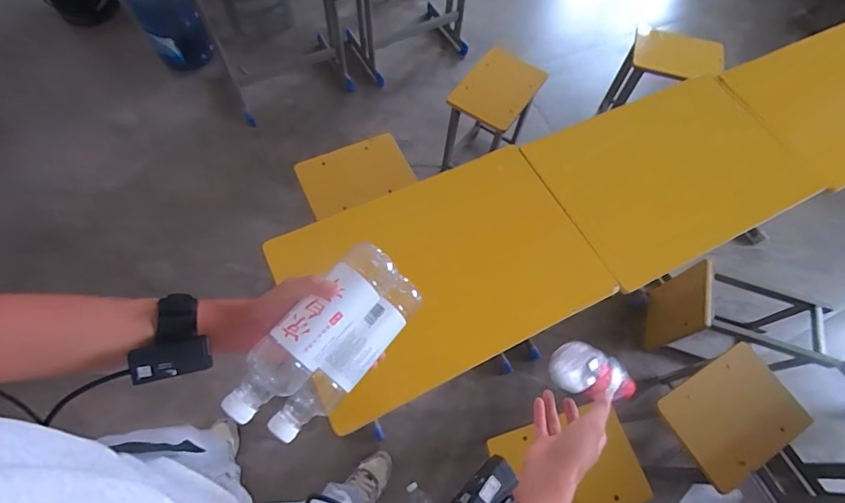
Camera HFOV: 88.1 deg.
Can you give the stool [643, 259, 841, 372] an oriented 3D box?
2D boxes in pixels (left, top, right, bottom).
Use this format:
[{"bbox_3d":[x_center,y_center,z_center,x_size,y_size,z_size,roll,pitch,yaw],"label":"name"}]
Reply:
[{"bbox_3d":[1.046,0.223,1.463,0.442,0.302,0.261,13,64,3],"label":"stool"}]

